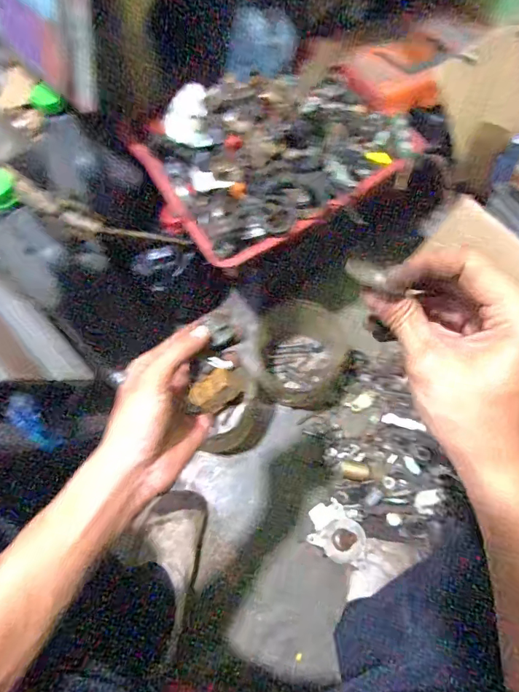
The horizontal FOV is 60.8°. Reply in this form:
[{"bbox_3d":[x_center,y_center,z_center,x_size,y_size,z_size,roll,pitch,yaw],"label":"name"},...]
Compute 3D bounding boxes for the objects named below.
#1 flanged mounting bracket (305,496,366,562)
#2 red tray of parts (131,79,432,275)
[{"bbox_3d":[0.111,0.278,0.654,0.069,0.029,0.089,-35,73,-11],"label":"flanged mounting bracket"},{"bbox_3d":[0.031,-0.255,0.554,0.329,0.085,0.210,-26,72,-8],"label":"red tray of parts"}]

